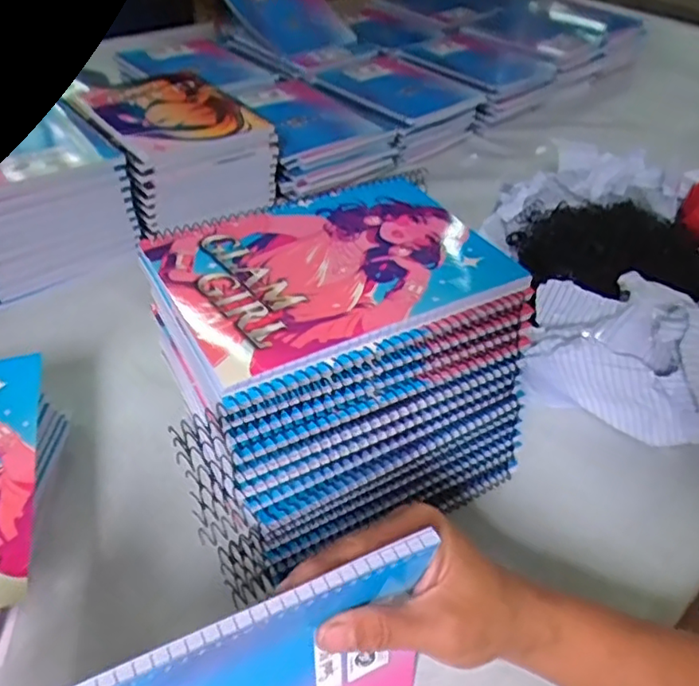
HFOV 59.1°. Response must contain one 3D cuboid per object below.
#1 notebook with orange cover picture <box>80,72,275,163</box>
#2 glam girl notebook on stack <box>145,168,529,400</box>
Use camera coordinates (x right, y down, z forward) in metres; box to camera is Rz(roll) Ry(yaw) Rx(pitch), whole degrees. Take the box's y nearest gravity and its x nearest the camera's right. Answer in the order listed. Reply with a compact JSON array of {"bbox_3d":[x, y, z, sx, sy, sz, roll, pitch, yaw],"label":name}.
[{"bbox_3d":[-0.195,-0.255,0.673,0.147,0.013,0.199,-25,50,-27],"label":"notebook with orange cover picture"},{"bbox_3d":[-0.012,-0.052,0.376,0.193,0.009,0.145,-18,47,-24],"label":"glam girl notebook on stack"}]

